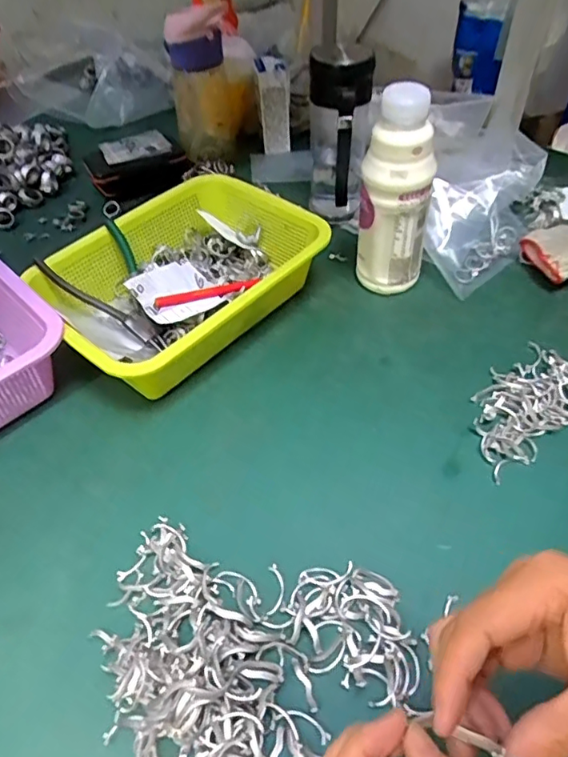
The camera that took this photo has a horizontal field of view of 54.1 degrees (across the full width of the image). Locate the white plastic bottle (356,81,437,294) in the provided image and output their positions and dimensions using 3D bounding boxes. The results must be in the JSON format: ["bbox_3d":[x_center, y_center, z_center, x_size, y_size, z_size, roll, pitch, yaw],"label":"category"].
[{"bbox_3d":[0.109,-0.170,0.538,0.061,0.198,0.052,-24,52,-18],"label":"white plastic bottle"}]

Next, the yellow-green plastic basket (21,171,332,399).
[{"bbox_3d":[-0.106,-0.101,0.564,0.264,0.075,0.203,-37,57,-27],"label":"yellow-green plastic basket"}]

